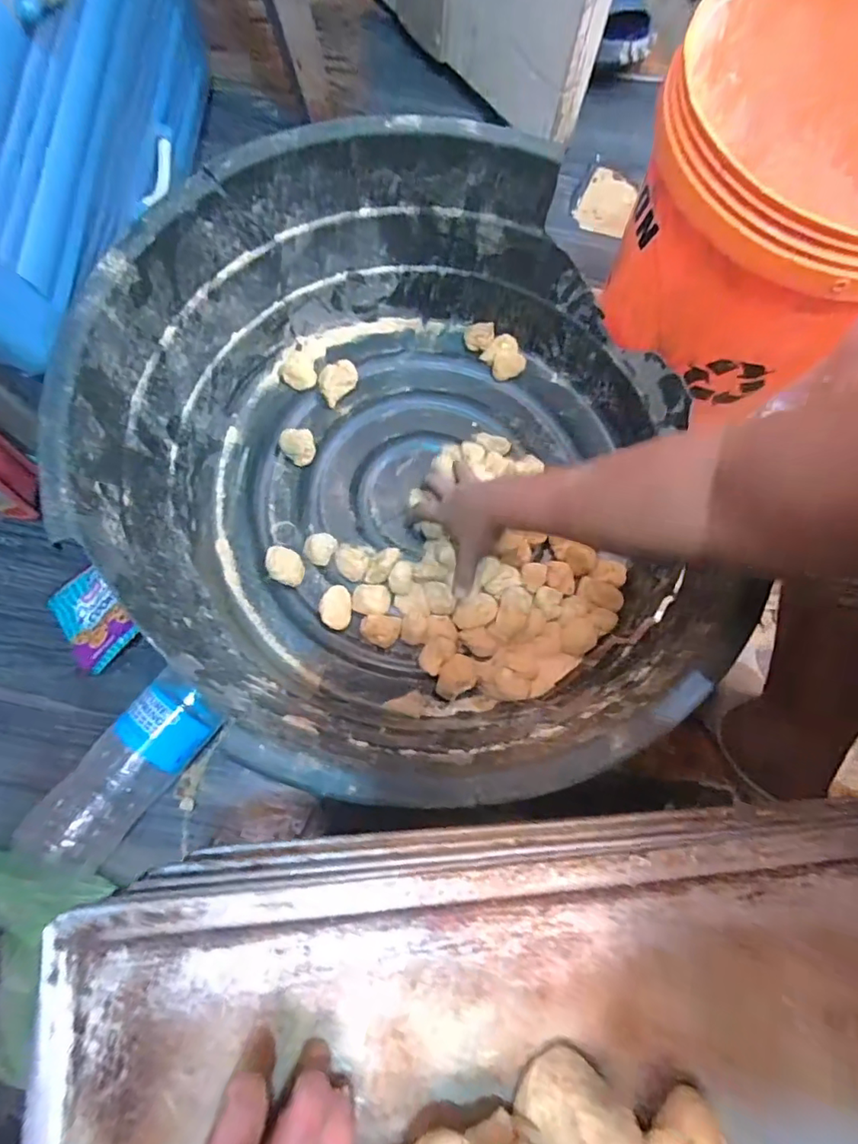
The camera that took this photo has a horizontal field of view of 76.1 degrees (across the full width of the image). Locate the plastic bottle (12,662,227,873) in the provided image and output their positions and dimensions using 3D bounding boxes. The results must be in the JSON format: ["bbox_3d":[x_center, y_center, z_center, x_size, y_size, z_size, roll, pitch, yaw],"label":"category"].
[{"bbox_3d":[-0.279,0.182,0.516,0.074,0.071,0.186,39,78,10],"label":"plastic bottle"}]

